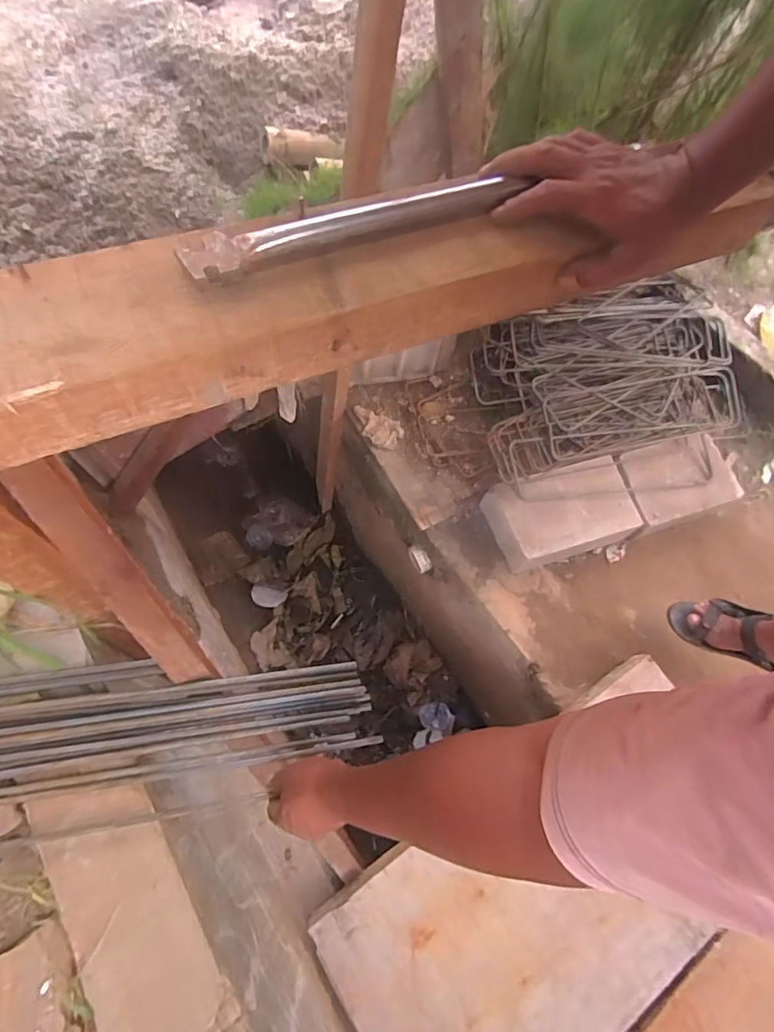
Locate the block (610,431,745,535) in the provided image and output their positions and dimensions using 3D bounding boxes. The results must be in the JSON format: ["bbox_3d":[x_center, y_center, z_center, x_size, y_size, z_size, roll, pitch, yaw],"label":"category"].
[{"bbox_3d":[0.720,-0.083,1.322,0.266,0.113,0.196,-15,65,-11],"label":"block"}]

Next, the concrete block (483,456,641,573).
[{"bbox_3d":[0.423,0.000,1.299,0.341,0.129,0.191,-14,65,-10],"label":"concrete block"}]

